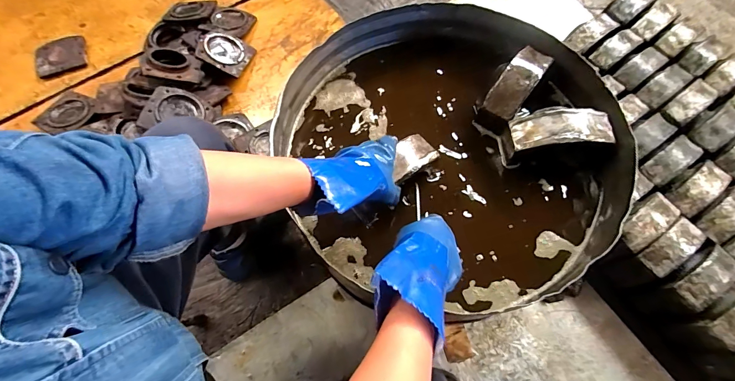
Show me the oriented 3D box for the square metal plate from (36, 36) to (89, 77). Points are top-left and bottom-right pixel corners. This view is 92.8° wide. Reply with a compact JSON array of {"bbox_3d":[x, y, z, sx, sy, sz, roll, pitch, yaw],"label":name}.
[{"bbox_3d":[-0.998,-0.441,1.138,0.151,0.016,0.151,-22,70,-6],"label":"square metal plate"}]

